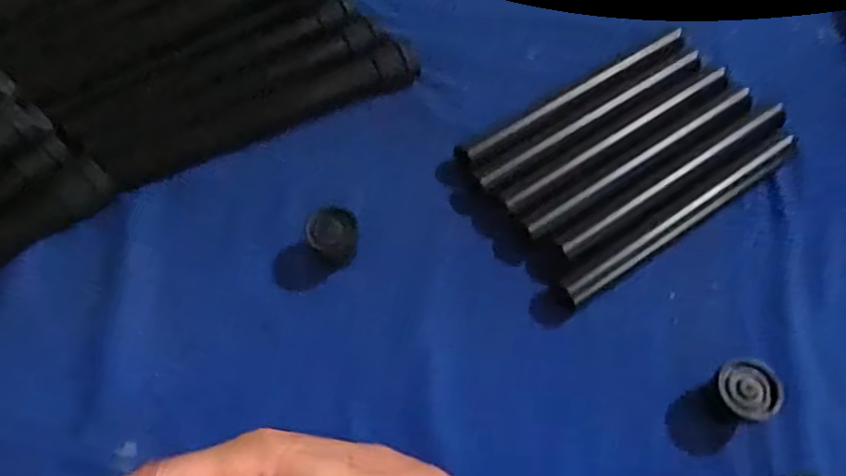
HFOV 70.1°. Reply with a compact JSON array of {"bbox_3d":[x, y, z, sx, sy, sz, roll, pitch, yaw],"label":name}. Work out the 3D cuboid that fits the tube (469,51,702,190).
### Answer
[{"bbox_3d":[0.128,-0.091,0.462,0.202,0.018,0.025,-31,73,-13],"label":"tube"}]

